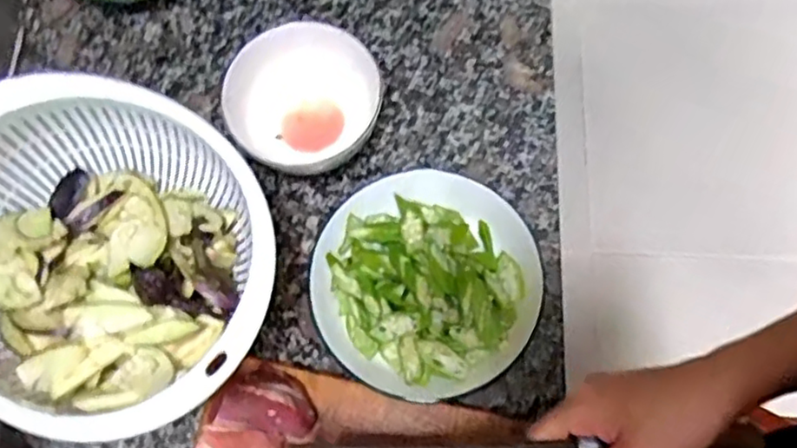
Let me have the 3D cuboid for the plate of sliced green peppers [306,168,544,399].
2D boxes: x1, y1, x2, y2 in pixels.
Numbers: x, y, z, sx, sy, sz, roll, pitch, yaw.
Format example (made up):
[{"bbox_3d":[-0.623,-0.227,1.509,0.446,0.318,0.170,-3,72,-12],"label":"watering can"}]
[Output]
[{"bbox_3d":[0.019,0.044,0.520,0.171,0.050,0.168,0,72,1],"label":"plate of sliced green peppers"}]

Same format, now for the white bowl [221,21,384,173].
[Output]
[{"bbox_3d":[-0.083,-0.106,0.566,0.130,0.061,0.104,10,73,4],"label":"white bowl"}]

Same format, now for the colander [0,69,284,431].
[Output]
[{"bbox_3d":[-0.214,0.023,0.500,0.249,0.111,0.240,-1,71,2],"label":"colander"}]

